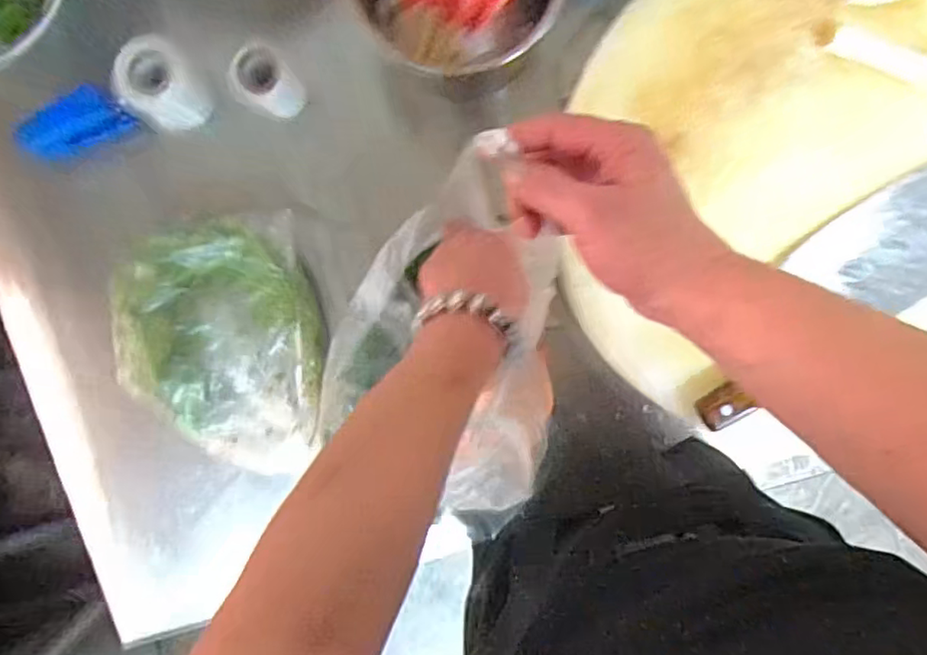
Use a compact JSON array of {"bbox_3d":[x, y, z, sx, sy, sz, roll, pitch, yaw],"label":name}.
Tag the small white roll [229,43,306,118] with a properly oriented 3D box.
[{"bbox_3d":[-0.179,-0.225,0.552,0.051,0.061,0.047,0,94,2],"label":"small white roll"}]

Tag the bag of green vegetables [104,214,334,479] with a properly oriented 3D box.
[{"bbox_3d":[-0.230,0.023,0.562,0.184,0.053,0.243,-7,94,2],"label":"bag of green vegetables"}]

